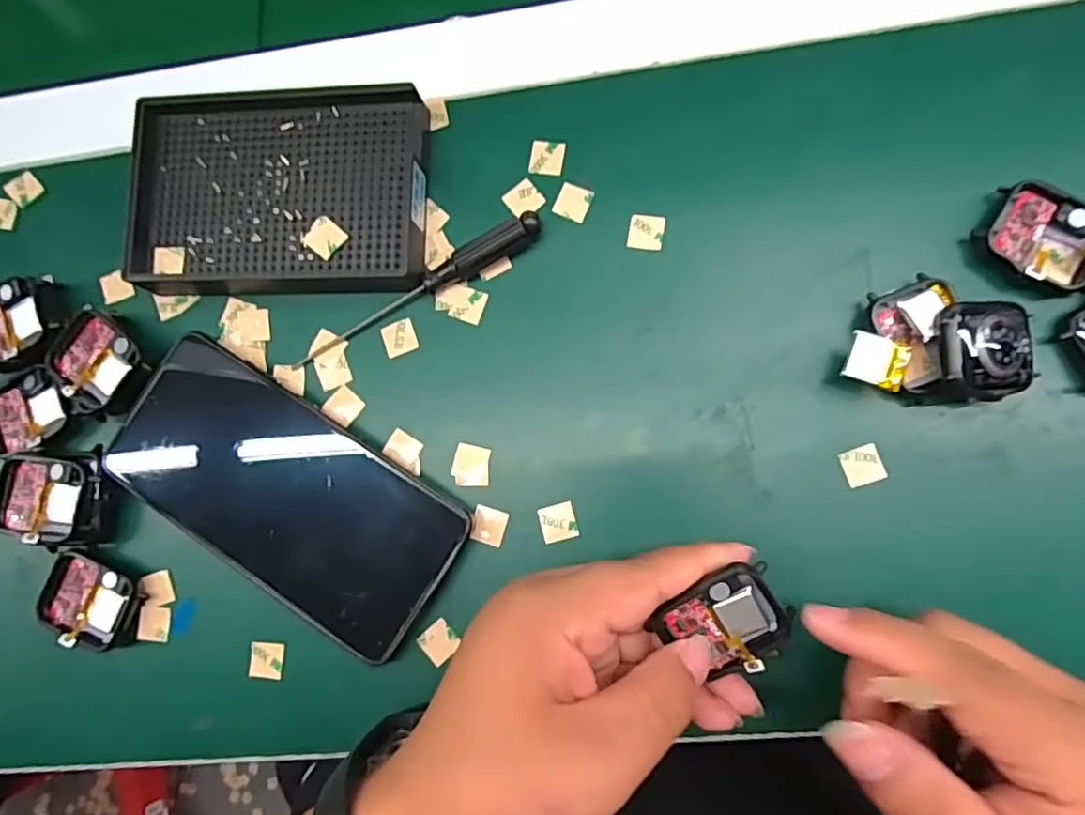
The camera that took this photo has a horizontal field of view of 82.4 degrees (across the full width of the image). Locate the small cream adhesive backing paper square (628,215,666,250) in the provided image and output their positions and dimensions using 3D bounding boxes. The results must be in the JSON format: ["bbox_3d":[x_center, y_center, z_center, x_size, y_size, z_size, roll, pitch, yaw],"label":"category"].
[{"bbox_3d":[0.047,-0.080,0.280,0.016,0.004,0.016,8,83,7],"label":"small cream adhesive backing paper square"}]

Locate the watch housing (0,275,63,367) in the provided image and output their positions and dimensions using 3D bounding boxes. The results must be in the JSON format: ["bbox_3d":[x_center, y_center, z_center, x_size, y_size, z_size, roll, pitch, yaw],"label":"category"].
[{"bbox_3d":[-0.256,-0.040,0.300,0.041,0.014,0.040,-19,81,3],"label":"watch housing"}]

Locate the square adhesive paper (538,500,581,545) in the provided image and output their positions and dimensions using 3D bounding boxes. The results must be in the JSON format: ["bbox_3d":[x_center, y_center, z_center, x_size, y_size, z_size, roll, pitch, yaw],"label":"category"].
[{"bbox_3d":[0.007,0.051,0.271,0.016,0.004,0.016,-16,81,4],"label":"square adhesive paper"}]

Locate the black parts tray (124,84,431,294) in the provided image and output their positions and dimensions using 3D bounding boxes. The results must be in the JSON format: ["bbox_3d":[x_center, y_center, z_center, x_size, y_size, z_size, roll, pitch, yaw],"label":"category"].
[{"bbox_3d":[-0.124,-0.103,0.295,0.139,0.021,0.091,1,83,6],"label":"black parts tray"}]

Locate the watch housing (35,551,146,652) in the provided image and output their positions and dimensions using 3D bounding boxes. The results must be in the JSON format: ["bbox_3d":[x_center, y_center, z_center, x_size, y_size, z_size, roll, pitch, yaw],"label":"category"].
[{"bbox_3d":[-0.209,0.091,0.287,0.044,0.013,0.038,19,85,8],"label":"watch housing"}]

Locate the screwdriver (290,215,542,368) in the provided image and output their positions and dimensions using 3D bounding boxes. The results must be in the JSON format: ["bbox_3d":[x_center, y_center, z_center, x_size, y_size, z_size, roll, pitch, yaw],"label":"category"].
[{"bbox_3d":[-0.058,-0.052,0.283,0.129,0.018,0.010,-28,81,2],"label":"screwdriver"}]

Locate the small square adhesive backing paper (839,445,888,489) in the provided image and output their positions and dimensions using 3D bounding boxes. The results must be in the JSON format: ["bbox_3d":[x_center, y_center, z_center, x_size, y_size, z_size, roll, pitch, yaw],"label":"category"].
[{"bbox_3d":[0.135,0.024,0.259,0.016,0.004,0.015,-19,81,3],"label":"small square adhesive backing paper"}]

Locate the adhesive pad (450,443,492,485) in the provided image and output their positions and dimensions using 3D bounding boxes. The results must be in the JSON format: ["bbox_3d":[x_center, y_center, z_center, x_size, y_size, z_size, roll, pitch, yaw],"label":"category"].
[{"bbox_3d":[-0.032,0.026,0.278,0.016,0.004,0.018,4,83,6],"label":"adhesive pad"}]

